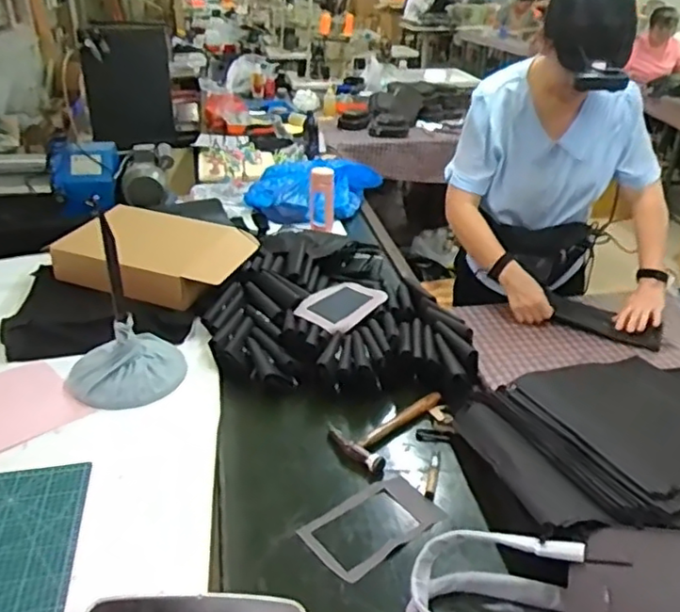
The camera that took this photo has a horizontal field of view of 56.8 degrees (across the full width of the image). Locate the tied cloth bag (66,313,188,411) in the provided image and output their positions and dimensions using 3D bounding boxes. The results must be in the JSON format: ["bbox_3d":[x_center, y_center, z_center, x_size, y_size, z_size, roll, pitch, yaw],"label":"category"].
[{"bbox_3d":[-0.414,0.101,1.215,0.218,0.113,0.164,-11,31,-18],"label":"tied cloth bag"}]

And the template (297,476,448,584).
[{"bbox_3d":[0.051,0.337,0.971,0.207,0.011,0.128,-19,31,-31],"label":"template"}]

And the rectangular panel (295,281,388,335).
[{"bbox_3d":[0.010,-0.012,1.436,0.144,0.015,0.242,19,35,31],"label":"rectangular panel"}]

